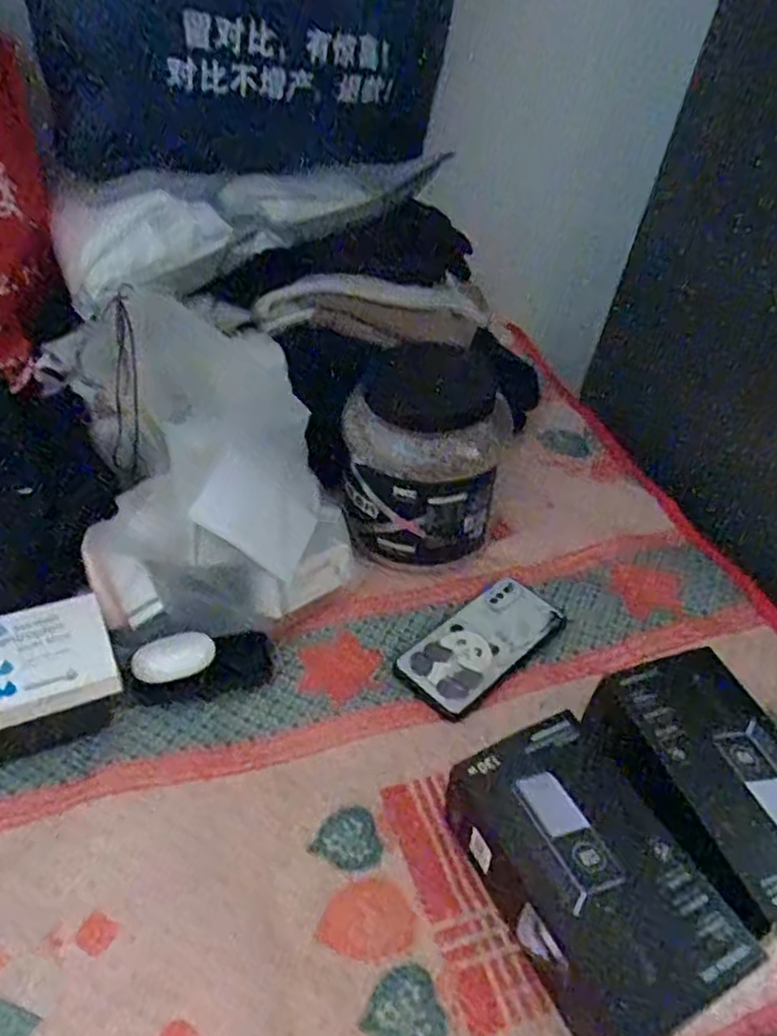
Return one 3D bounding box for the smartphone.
[{"bbox_3d":[0.087,0.113,0.637,0.158,0.016,0.074,-30,52,-35],"label":"smartphone"}]

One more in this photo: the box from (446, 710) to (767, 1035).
[{"bbox_3d":[0.122,0.233,0.452,0.109,0.081,0.178,-16,43,-25],"label":"box"}]

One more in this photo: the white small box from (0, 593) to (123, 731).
[{"bbox_3d":[-0.262,0.105,0.517,0.111,0.019,0.091,-13,46,-23],"label":"white small box"}]

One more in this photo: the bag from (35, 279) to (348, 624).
[{"bbox_3d":[-0.160,-0.058,0.630,0.232,0.180,0.259,-10,45,-21],"label":"bag"}]

